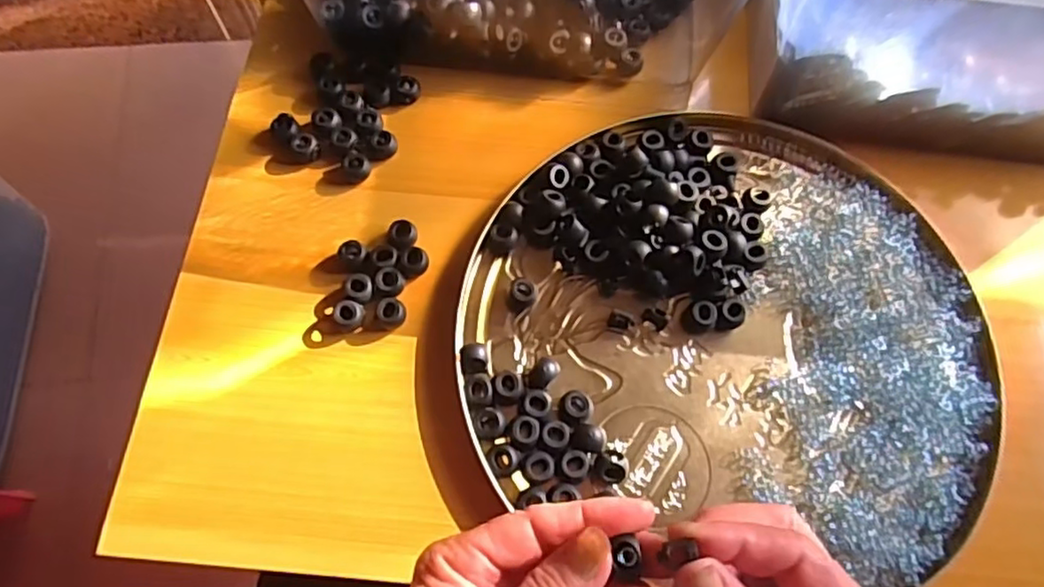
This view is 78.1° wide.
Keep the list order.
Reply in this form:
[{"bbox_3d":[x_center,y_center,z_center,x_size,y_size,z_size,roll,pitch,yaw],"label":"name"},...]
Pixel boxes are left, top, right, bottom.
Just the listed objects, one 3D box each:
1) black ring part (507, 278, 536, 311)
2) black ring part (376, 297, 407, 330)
[{"bbox_3d":[0.000,0.001,0.371,0.015,0.011,0.016,8,69,1],"label":"black ring part"},{"bbox_3d":[-0.074,0.011,0.364,0.016,0.011,0.015,1,69,-2],"label":"black ring part"}]

